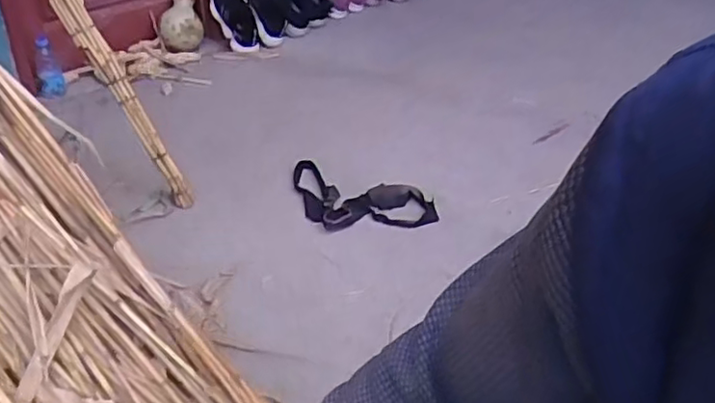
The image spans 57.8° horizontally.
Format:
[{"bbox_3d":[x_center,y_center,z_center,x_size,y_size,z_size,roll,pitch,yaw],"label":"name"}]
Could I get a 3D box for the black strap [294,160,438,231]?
[{"bbox_3d":[0.006,-0.024,1.465,0.298,0.038,0.251,0,38,-7],"label":"black strap"}]

